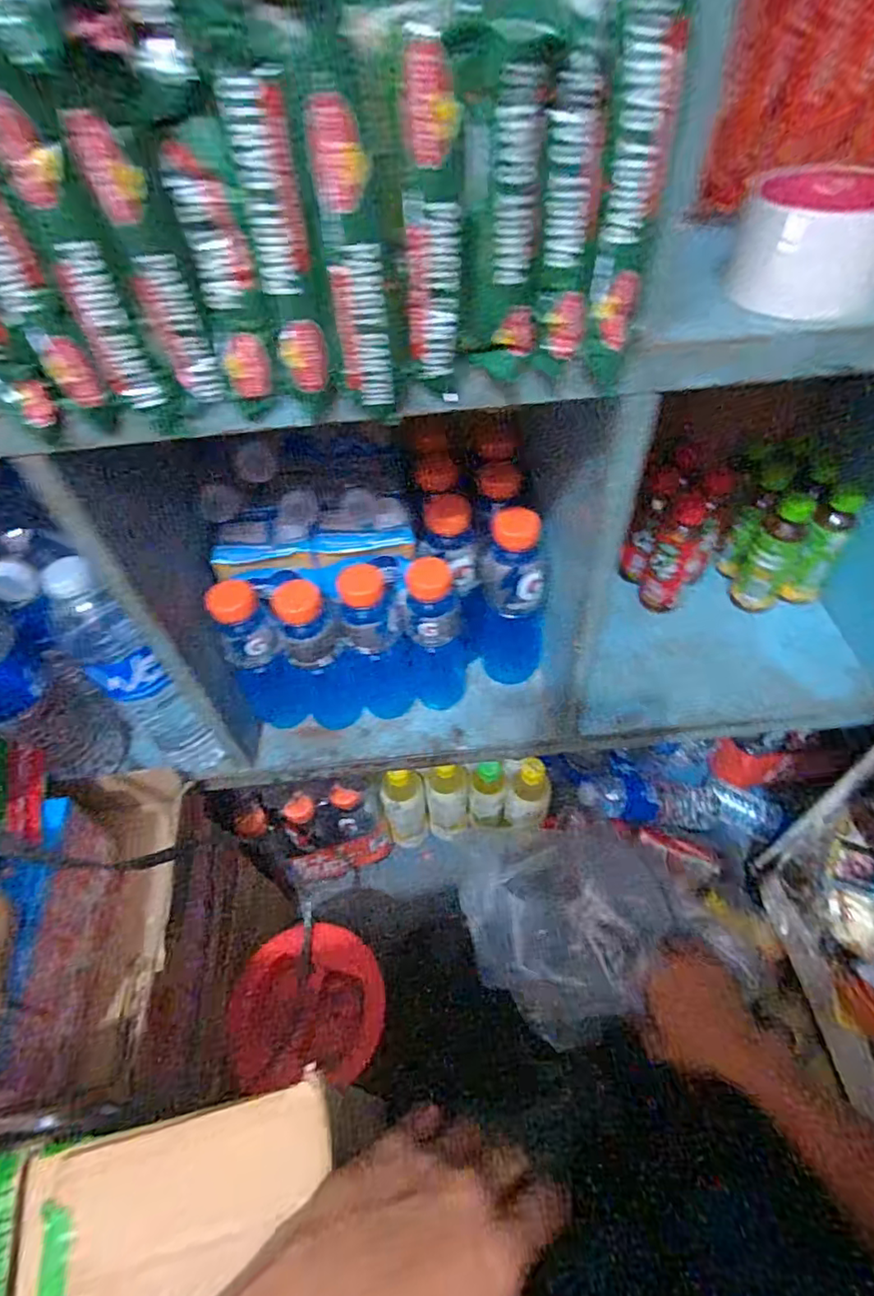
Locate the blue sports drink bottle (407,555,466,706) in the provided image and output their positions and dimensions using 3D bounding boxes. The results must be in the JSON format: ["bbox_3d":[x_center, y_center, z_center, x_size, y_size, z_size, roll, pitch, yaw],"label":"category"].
[{"bbox_3d":[-0.001,-0.008,0.571,0.056,0.192,0.058,-3,50,2],"label":"blue sports drink bottle"}]

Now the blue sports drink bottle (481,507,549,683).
[{"bbox_3d":[0.080,-0.048,0.592,0.065,0.203,0.071,5,51,8],"label":"blue sports drink bottle"}]

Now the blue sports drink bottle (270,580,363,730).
[{"bbox_3d":[-0.114,0.011,0.563,0.051,0.189,0.055,-20,52,-12],"label":"blue sports drink bottle"}]

